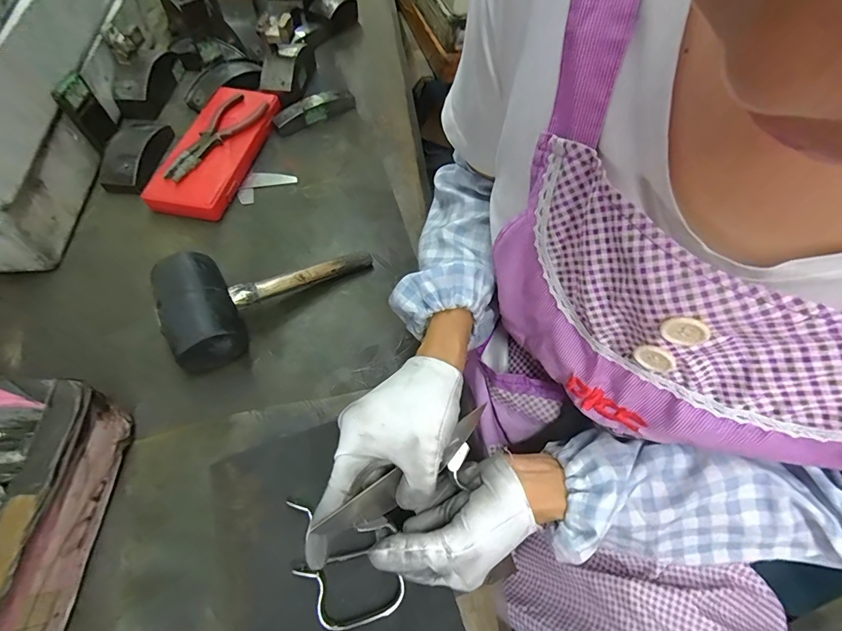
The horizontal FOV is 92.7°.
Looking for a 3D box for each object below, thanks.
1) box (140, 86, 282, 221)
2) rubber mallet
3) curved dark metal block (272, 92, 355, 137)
[{"bbox_3d":[-0.294,-0.246,0.588,0.102,0.046,0.259,9,60,3],"label":"box"},{"bbox_3d":[-0.167,-0.040,0.453,0.232,0.069,0.118,-31,66,-18],"label":"rubber mallet"},{"bbox_3d":[-0.168,-0.330,0.645,0.143,0.035,0.026,-34,67,-20],"label":"curved dark metal block"}]

